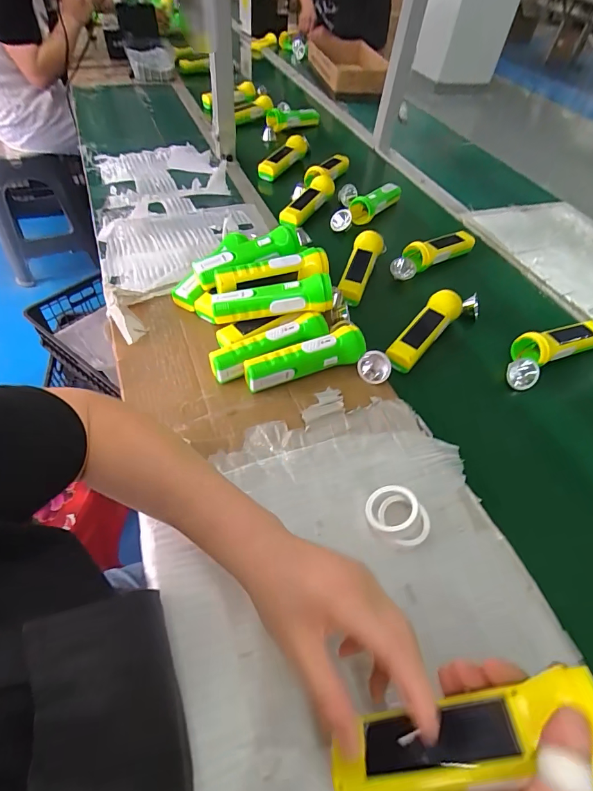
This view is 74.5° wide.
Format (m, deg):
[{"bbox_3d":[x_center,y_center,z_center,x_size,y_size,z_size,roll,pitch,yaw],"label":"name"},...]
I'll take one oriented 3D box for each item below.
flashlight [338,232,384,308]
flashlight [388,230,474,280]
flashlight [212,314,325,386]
[{"bbox_3d":[0.105,-0.212,0.642,0.049,0.051,0.137,18,54,10],"label":"flashlight"},{"bbox_3d":[0.237,-0.246,0.684,0.177,0.045,0.050,-27,59,-22],"label":"flashlight"},{"bbox_3d":[-0.036,-0.063,0.522,0.162,0.050,0.043,-18,56,-17],"label":"flashlight"}]

